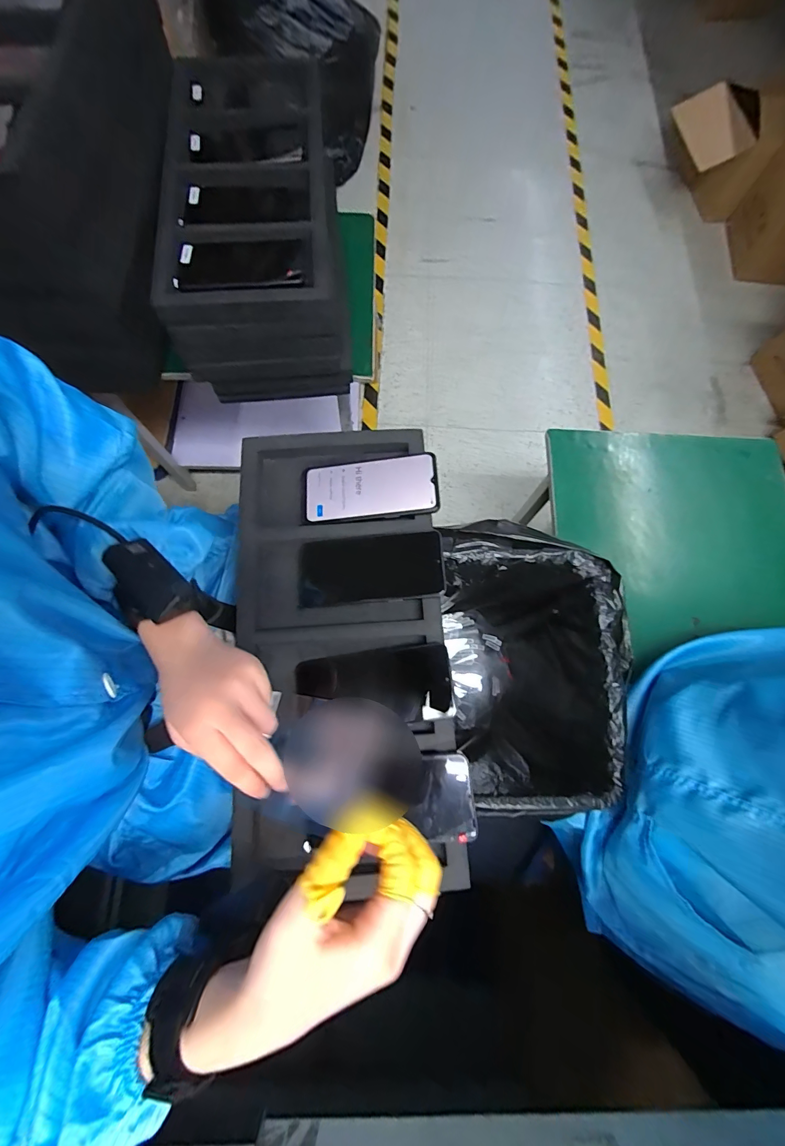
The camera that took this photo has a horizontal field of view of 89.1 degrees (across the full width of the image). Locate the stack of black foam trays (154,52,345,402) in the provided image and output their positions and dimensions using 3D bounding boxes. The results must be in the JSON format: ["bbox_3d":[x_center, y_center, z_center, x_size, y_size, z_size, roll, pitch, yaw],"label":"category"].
[{"bbox_3d":[-0.208,-0.556,0.637,0.233,0.159,0.515,-5,76,-2],"label":"stack of black foam trays"}]

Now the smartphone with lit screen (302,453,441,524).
[{"bbox_3d":[-0.027,-0.098,0.472,0.160,0.011,0.075,-5,75,6],"label":"smartphone with lit screen"}]

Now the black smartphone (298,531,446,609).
[{"bbox_3d":[-0.025,-0.003,0.453,0.163,0.010,0.073,-5,83,7],"label":"black smartphone"}]

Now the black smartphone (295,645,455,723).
[{"bbox_3d":[-0.020,0.119,0.421,0.160,0.011,0.072,-6,69,5],"label":"black smartphone"}]

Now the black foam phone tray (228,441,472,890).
[{"bbox_3d":[-0.055,0.062,0.433,0.226,0.044,0.475,-3,76,-2],"label":"black foam phone tray"}]

